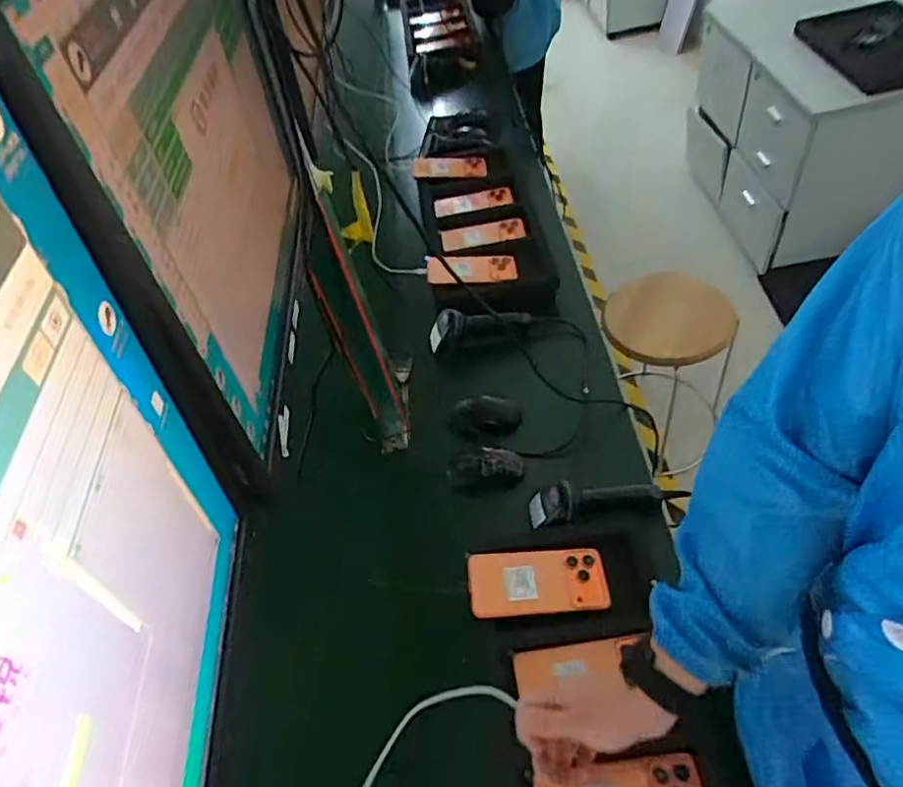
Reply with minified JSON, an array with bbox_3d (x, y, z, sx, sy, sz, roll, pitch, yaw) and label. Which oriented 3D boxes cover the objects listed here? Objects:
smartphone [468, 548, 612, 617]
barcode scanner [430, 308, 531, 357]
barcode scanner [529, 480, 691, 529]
[{"bbox_3d":[0.105,0.224,0.713,0.165,0.010,0.077,-8,51,5],"label":"smartphone"},{"bbox_3d":[0.050,-0.109,1.016,0.174,0.073,0.065,-7,51,6],"label":"barcode scanner"},{"bbox_3d":[0.204,0.142,0.787,0.203,0.061,0.056,-13,50,0],"label":"barcode scanner"}]

